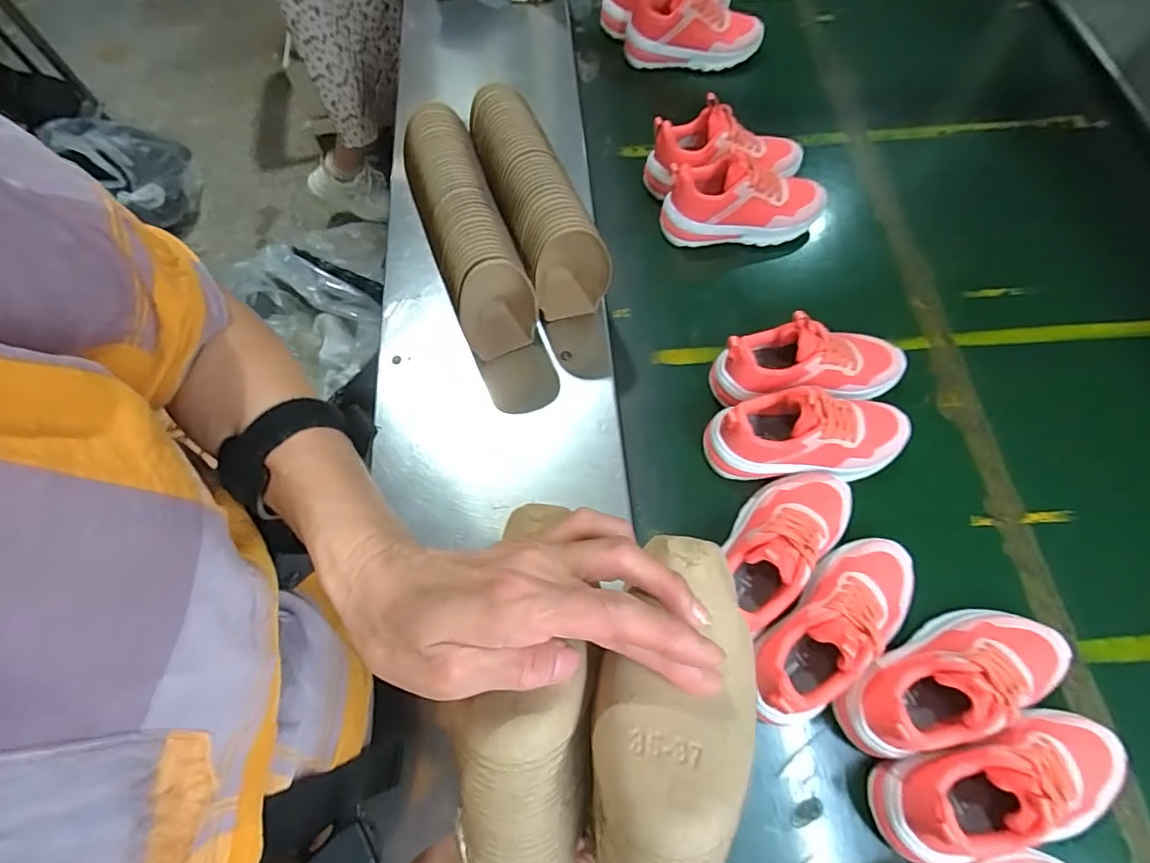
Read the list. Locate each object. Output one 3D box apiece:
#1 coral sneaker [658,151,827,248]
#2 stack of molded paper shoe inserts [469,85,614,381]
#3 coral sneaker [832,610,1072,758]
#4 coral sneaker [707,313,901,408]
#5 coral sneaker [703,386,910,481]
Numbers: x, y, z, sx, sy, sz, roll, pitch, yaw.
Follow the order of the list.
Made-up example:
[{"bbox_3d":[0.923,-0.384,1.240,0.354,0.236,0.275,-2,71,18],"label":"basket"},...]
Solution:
[{"bbox_3d":[0.213,-0.285,0.691,0.203,0.087,0.080,-2,68,1],"label":"coral sneaker"},{"bbox_3d":[-0.039,-0.231,0.639,0.086,0.181,0.255,-20,69,-7],"label":"stack of molded paper shoe inserts"},{"bbox_3d":[0.325,0.205,0.459,0.201,0.084,0.072,-22,69,-7],"label":"coral sneaker"},{"bbox_3d":[0.253,-0.074,0.593,0.203,0.099,0.068,-5,68,-1],"label":"coral sneaker"},{"bbox_3d":[0.240,0.005,0.558,0.201,0.101,0.076,-1,68,1],"label":"coral sneaker"}]

